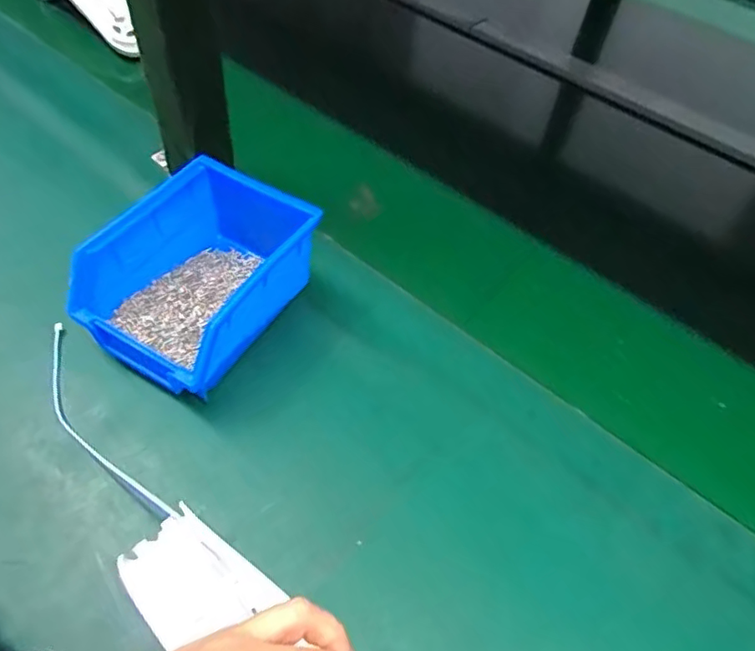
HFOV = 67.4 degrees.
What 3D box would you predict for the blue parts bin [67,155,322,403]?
[{"bbox_3d":[-0.122,-0.031,0.390,0.103,0.072,0.137,28,57,15],"label":"blue parts bin"}]

